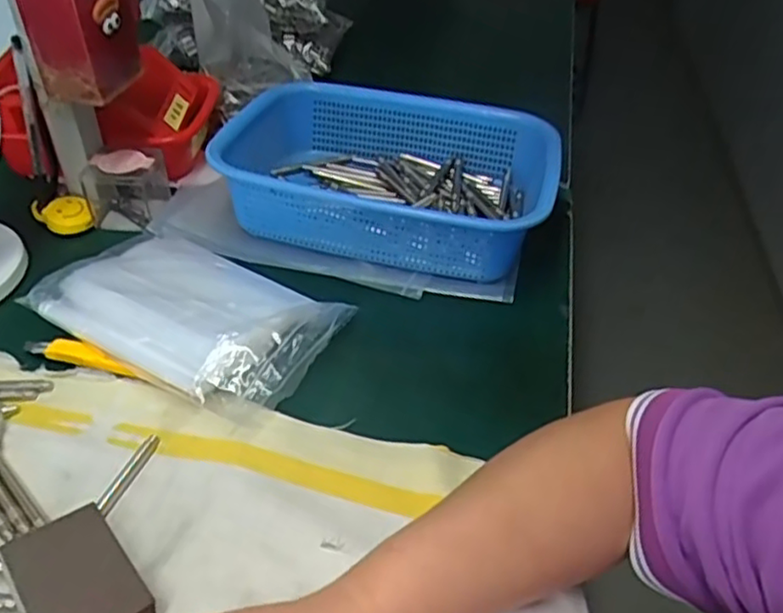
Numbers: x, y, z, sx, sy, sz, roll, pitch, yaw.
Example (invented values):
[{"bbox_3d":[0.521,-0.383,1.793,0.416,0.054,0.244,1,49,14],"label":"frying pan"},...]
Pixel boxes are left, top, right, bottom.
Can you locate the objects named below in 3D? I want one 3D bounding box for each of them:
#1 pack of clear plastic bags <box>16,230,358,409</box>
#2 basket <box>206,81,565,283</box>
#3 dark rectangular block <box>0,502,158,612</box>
[{"bbox_3d":[-0.148,-0.002,0.494,0.208,0.036,0.129,21,43,20],"label":"pack of clear plastic bags"},{"bbox_3d":[0.003,-0.115,0.598,0.257,0.078,0.199,14,41,13],"label":"basket"},{"bbox_3d":[-0.156,0.143,0.337,0.051,0.031,0.073,-26,48,-30],"label":"dark rectangular block"}]

